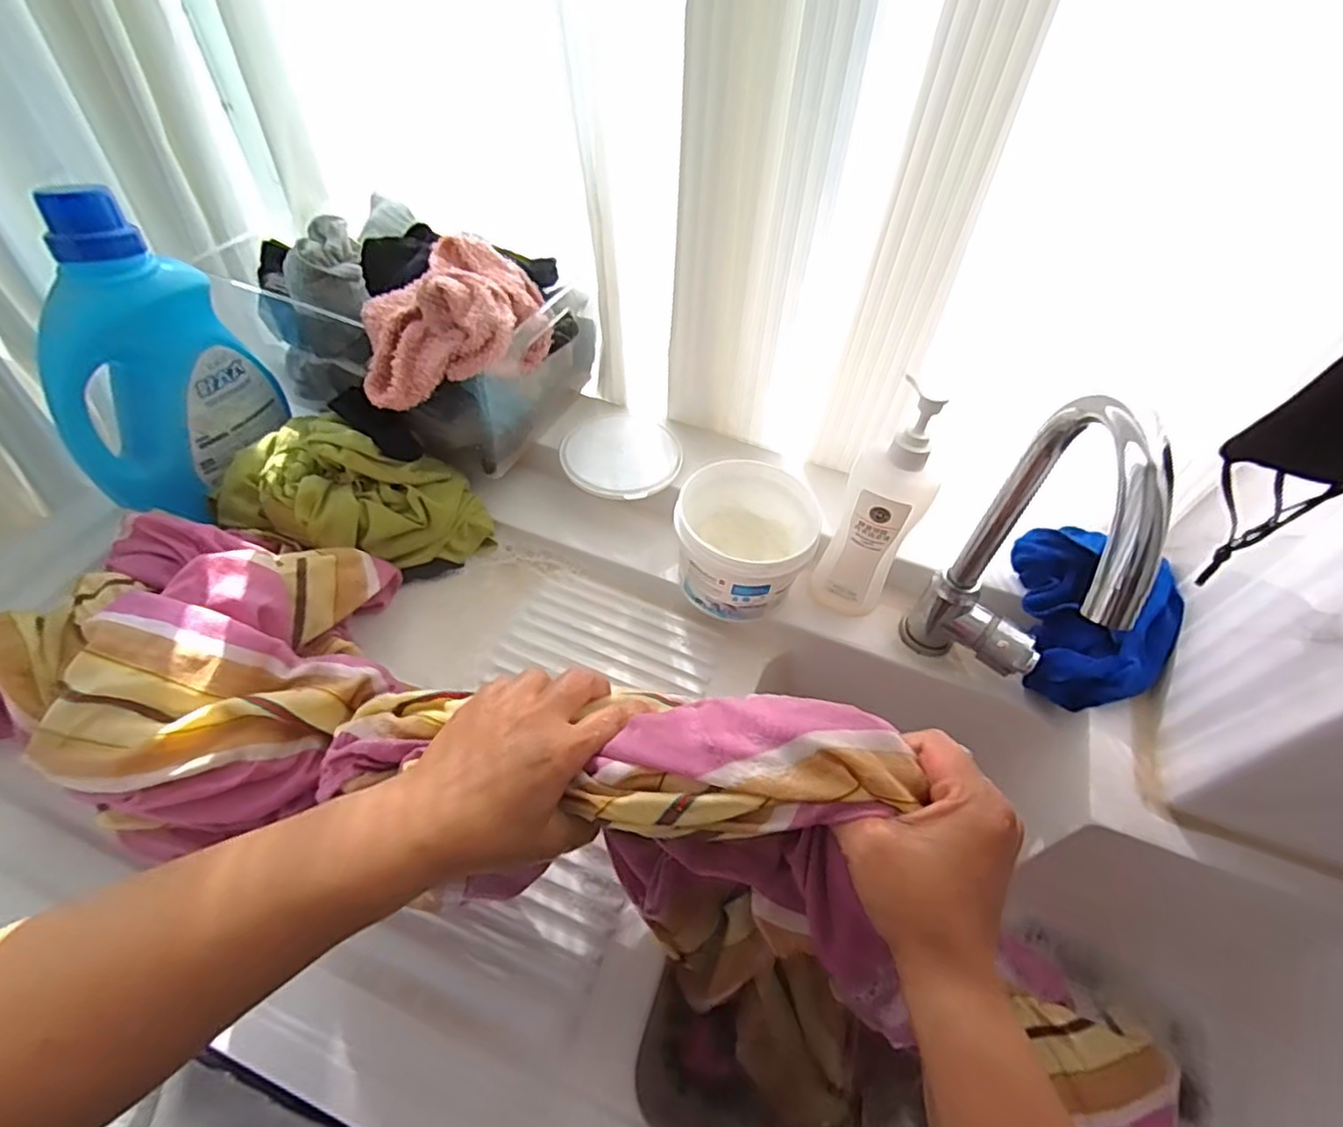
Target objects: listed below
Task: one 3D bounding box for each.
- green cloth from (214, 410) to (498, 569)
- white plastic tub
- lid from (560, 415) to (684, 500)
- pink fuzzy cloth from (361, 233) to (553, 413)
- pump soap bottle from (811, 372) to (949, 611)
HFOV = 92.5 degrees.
[{"bbox_3d":[-0.291,-0.075,0.600,0.248,0.103,0.121,13,51,-11],"label":"green cloth"},{"bbox_3d":[0.061,-0.017,0.600,0.113,0.095,0.117,2,52,-2],"label":"white plastic tub"},{"bbox_3d":[-0.054,-0.114,0.675,0.123,0.016,0.127,2,52,-2],"label":"lid"},{"bbox_3d":[-0.188,-0.211,0.557,0.173,0.097,0.150,-21,57,-19],"label":"pink fuzzy cloth"},{"bbox_3d":[0.170,-0.038,0.540,0.065,0.232,0.046,36,58,22],"label":"pump soap bottle"}]

